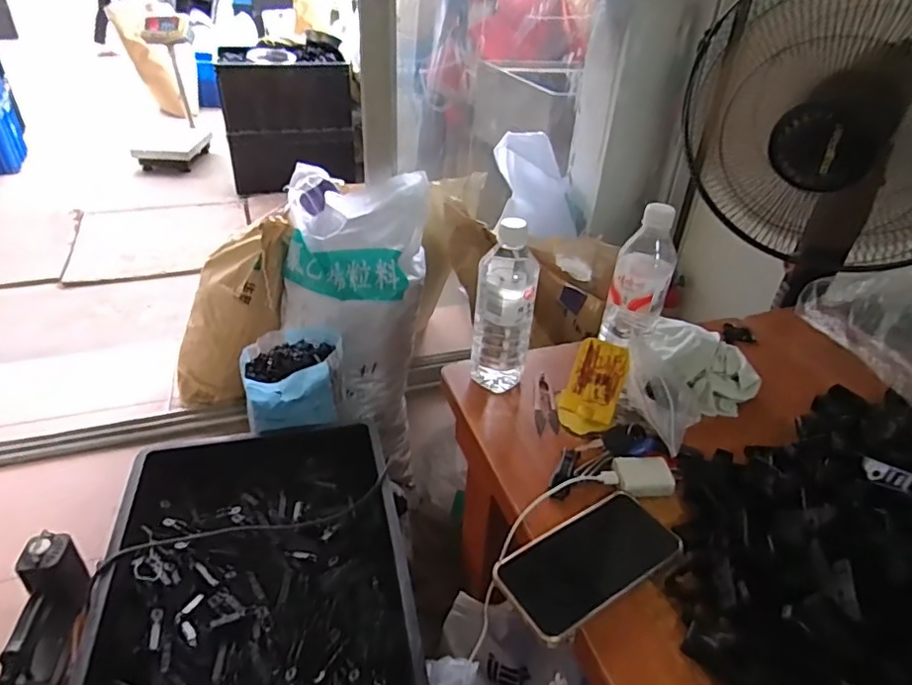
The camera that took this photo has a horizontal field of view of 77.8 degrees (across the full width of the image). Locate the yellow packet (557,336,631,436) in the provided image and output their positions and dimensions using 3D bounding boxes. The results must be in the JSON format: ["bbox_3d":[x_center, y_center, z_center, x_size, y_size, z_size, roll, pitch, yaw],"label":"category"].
[{"bbox_3d":[0.157,0.052,0.654,0.067,0.106,0.021,14,12,20],"label":"yellow packet"}]

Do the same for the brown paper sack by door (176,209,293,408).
[{"bbox_3d":[-0.559,-0.069,1.415,0.235,0.668,0.141,36,35,-8],"label":"brown paper sack by door"}]

